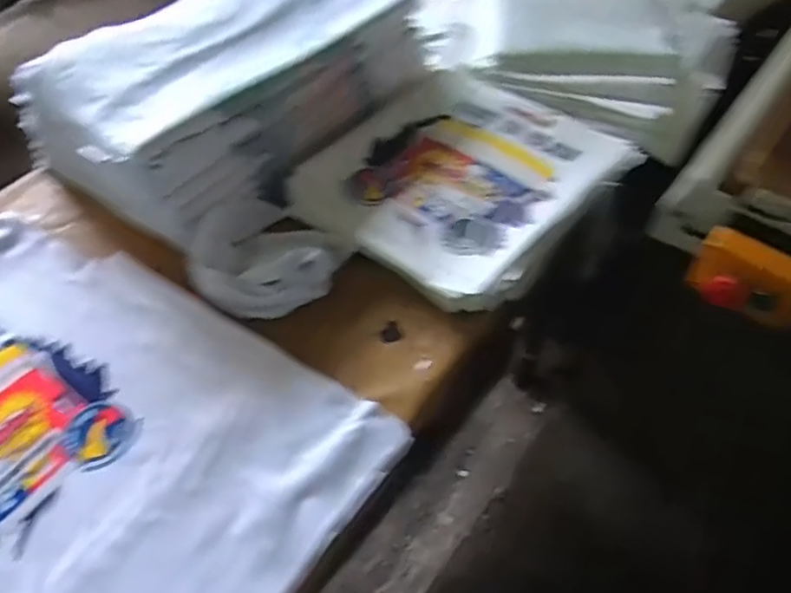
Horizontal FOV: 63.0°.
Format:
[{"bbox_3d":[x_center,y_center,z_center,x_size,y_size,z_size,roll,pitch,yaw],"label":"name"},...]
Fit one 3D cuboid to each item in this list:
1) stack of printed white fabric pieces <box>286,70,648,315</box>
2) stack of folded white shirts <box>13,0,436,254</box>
[{"bbox_3d":[0.102,-0.189,0.934,0.363,0.044,0.413,35,60,24],"label":"stack of printed white fabric pieces"},{"bbox_3d":[-0.241,-0.351,1.015,0.377,0.161,0.557,36,61,25],"label":"stack of folded white shirts"}]

